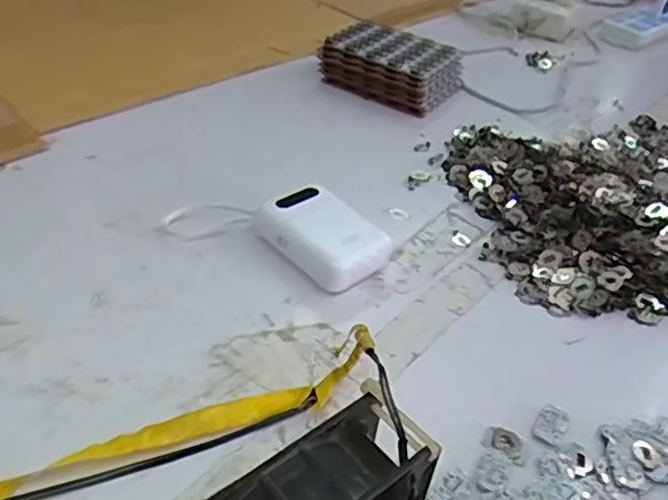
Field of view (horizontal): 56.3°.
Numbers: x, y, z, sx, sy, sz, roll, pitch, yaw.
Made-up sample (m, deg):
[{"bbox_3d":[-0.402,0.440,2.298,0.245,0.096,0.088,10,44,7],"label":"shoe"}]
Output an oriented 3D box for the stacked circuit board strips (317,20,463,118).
[{"bbox_3d":[0.071,-0.229,0.783,0.155,0.055,0.096,24,42,22],"label":"stacked circuit board strips"}]

